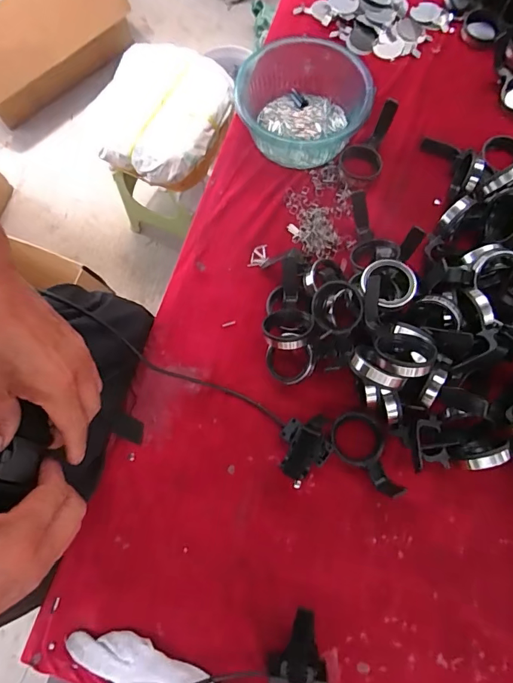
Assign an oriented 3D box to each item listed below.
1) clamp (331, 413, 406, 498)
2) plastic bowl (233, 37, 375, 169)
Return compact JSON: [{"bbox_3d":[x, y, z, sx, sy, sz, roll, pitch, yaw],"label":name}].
[{"bbox_3d":[0.147,0.151,0.569,0.069,0.048,0.122,-23,60,-5],"label":"clamp"},{"bbox_3d":[0.074,-0.393,0.723,0.209,0.087,0.206,-1,73,3],"label":"plastic bowl"}]

